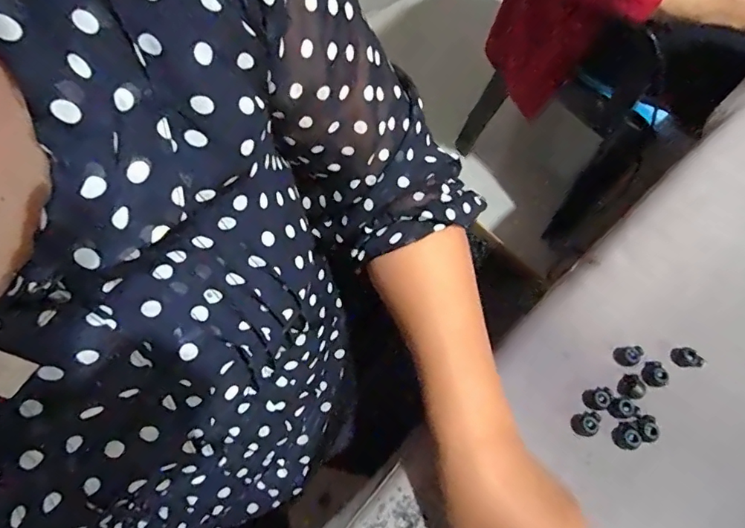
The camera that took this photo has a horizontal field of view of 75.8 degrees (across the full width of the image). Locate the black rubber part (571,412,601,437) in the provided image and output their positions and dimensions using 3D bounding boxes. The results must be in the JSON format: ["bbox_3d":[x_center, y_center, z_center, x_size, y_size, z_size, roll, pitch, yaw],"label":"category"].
[{"bbox_3d":[0.160,0.121,0.360,0.018,0.012,0.016,1,63,-3],"label":"black rubber part"}]

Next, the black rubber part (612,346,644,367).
[{"bbox_3d":[0.207,0.074,0.386,0.021,0.007,0.016,2,63,-3],"label":"black rubber part"}]

